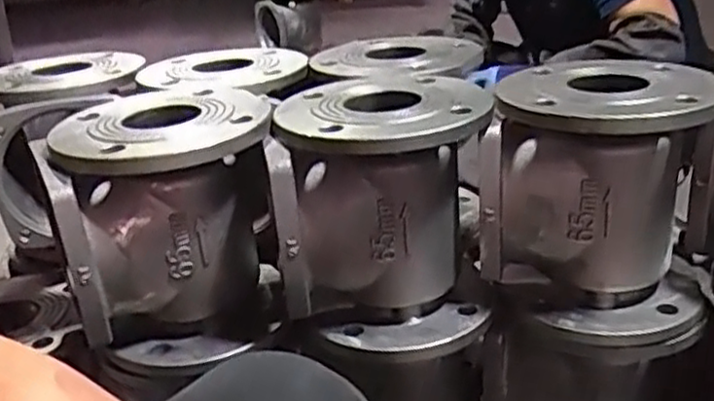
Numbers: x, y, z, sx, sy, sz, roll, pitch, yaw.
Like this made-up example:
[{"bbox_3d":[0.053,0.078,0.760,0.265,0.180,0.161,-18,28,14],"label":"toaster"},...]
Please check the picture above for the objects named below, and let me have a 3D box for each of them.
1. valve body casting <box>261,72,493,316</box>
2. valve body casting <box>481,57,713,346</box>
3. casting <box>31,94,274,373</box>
[{"bbox_3d":[0.026,0.004,0.675,0.179,0.193,0.186,-4,23,1],"label":"valve body casting"},{"bbox_3d":[0.225,-0.009,0.683,0.186,0.199,0.193,5,25,21],"label":"valve body casting"},{"bbox_3d":[-0.160,0.019,0.656,0.174,0.194,0.170,-7,23,-6],"label":"casting"}]

